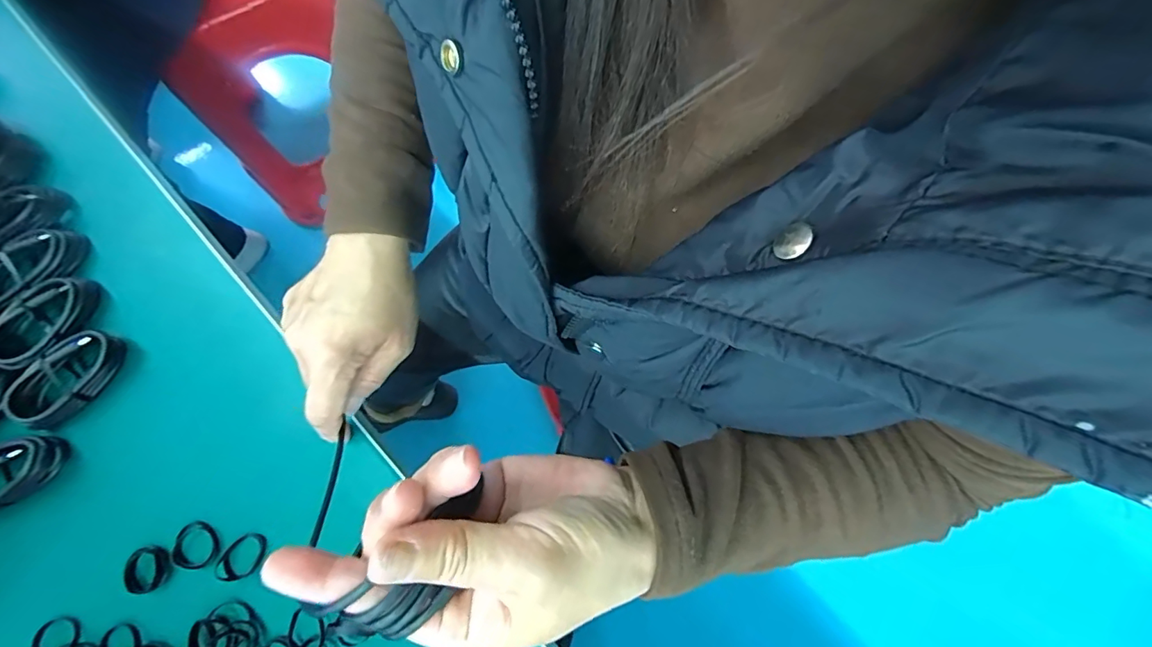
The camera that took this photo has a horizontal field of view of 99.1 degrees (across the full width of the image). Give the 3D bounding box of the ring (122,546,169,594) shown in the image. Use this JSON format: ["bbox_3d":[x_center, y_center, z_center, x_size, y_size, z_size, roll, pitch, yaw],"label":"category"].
[{"bbox_3d":[-0.275,0.157,0.314,0.023,0.008,0.026,1,78,0],"label":"ring"}]

